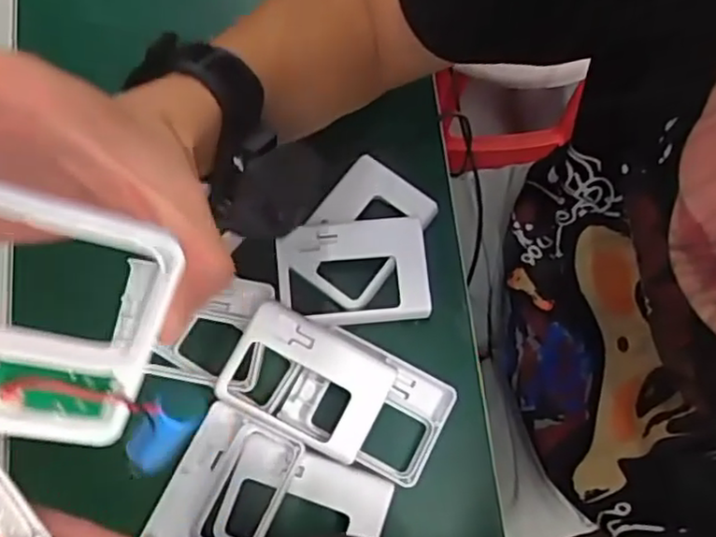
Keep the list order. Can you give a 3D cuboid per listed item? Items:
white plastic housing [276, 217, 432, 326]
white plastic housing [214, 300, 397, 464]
[{"bbox_3d":[-0.003,0.002,0.417,0.093,0.014,0.065,-4,74,-3],"label":"white plastic housing"},{"bbox_3d":[-0.031,0.066,0.392,0.094,0.013,0.066,29,82,-9],"label":"white plastic housing"}]

